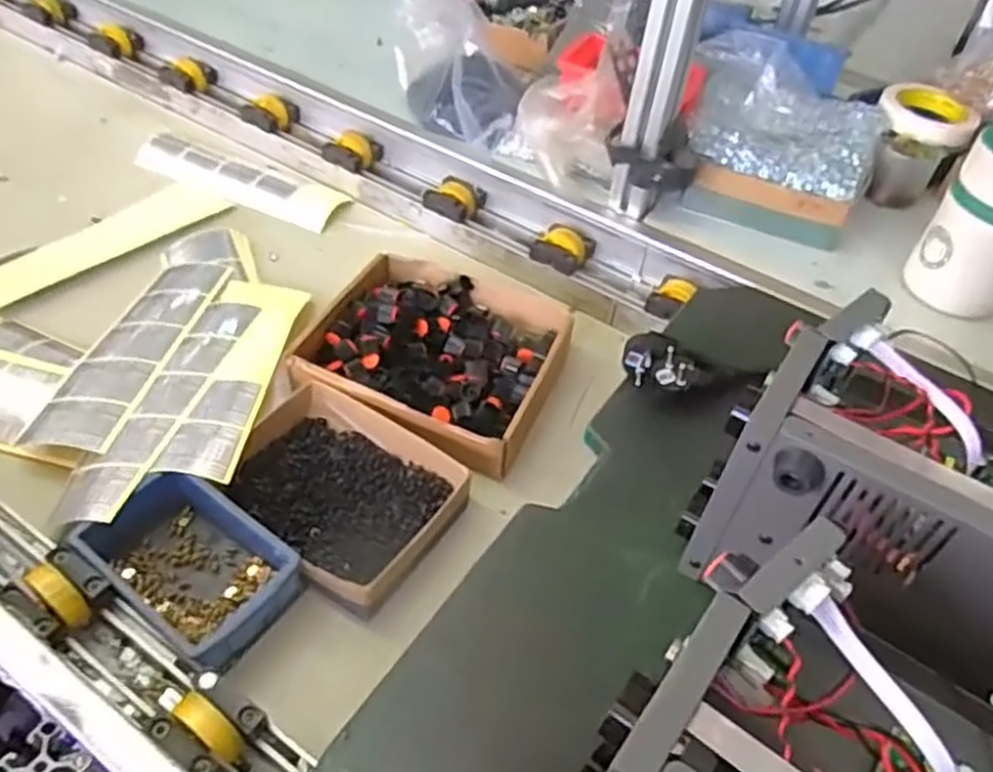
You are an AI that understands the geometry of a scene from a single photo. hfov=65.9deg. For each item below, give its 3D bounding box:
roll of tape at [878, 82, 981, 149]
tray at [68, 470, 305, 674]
[{"bbox_3d":[0.487,-0.309,0.864,0.107,0.020,0.110,3,47,-3],"label":"roll of tape"},{"bbox_3d":[-0.216,0.126,0.545,0.151,0.048,0.095,32,51,22],"label":"tray"}]

